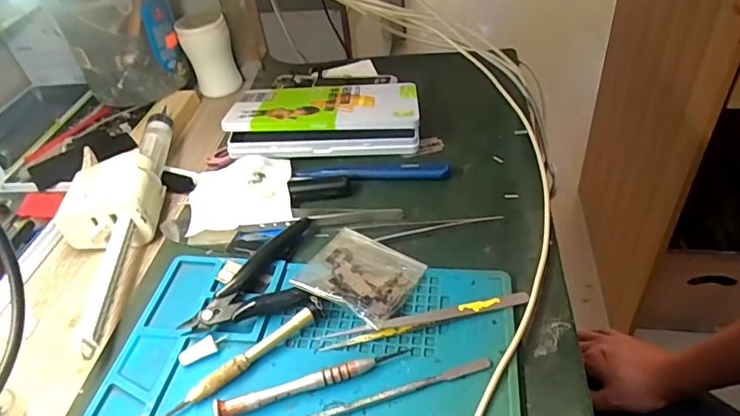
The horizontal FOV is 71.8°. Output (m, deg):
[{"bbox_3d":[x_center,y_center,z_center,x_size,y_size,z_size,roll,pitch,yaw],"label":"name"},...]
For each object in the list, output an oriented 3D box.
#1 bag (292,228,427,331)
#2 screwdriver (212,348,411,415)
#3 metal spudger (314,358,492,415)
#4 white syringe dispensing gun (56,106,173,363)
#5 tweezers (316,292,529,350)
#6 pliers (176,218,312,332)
[{"bbox_3d":[-0.009,0.044,0.347,0.075,0.020,0.064,19,48,27],"label":"bag"},{"bbox_3d":[-0.032,0.100,0.296,0.113,0.010,0.009,-16,42,-10],"label":"screwdriver"},{"bbox_3d":[-0.013,0.112,0.285,0.170,0.004,0.008,-14,42,-8],"label":"metal spudger"},{"bbox_3d":[-0.209,0.001,0.410,0.073,0.045,0.261,-9,41,-2],"label":"white syringe dispensing gun"},{"bbox_3d":[0.034,0.068,0.321,0.132,0.009,0.011,-11,42,-4],"label":"tweezers"},{"bbox_3d":[-0.084,0.042,0.363,0.081,0.017,0.090,-9,41,-2],"label":"pliers"}]

